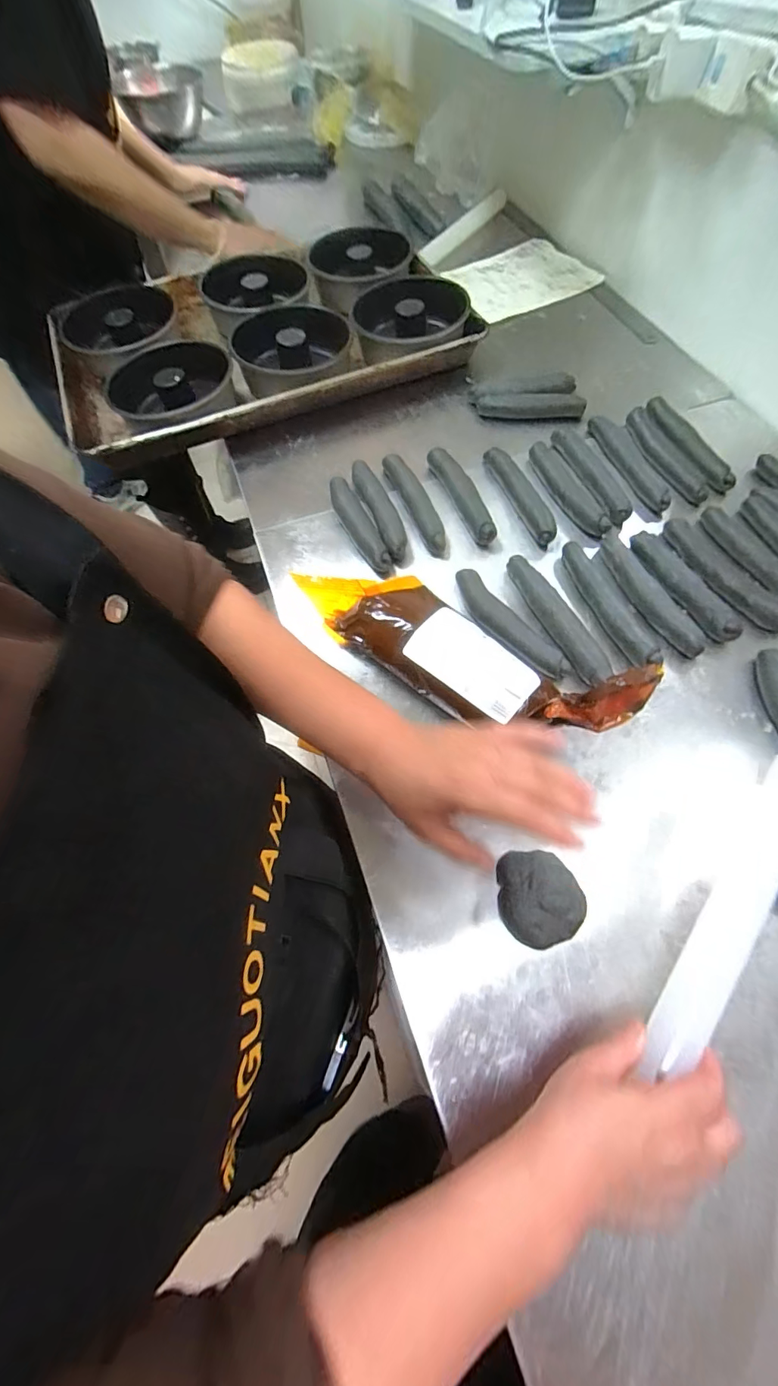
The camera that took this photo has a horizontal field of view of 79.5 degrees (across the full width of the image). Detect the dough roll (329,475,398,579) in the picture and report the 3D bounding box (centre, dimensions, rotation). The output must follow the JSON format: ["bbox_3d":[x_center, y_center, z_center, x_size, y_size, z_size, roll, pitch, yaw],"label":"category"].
[{"bbox_3d":[-0.034,-0.195,0.551,0.029,0.024,0.146,-26,66,-10],"label":"dough roll"}]

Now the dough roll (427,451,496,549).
[{"bbox_3d":[0.089,-0.245,0.570,0.026,0.026,0.155,-20,65,-8],"label":"dough roll"}]

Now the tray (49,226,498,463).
[{"bbox_3d":[-0.206,-0.551,0.712,0.575,0.057,0.399,-19,65,-7],"label":"tray"}]

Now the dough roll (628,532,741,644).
[{"bbox_3d":[0.316,-0.117,0.505,0.039,0.019,0.149,-25,66,-10],"label":"dough roll"}]

